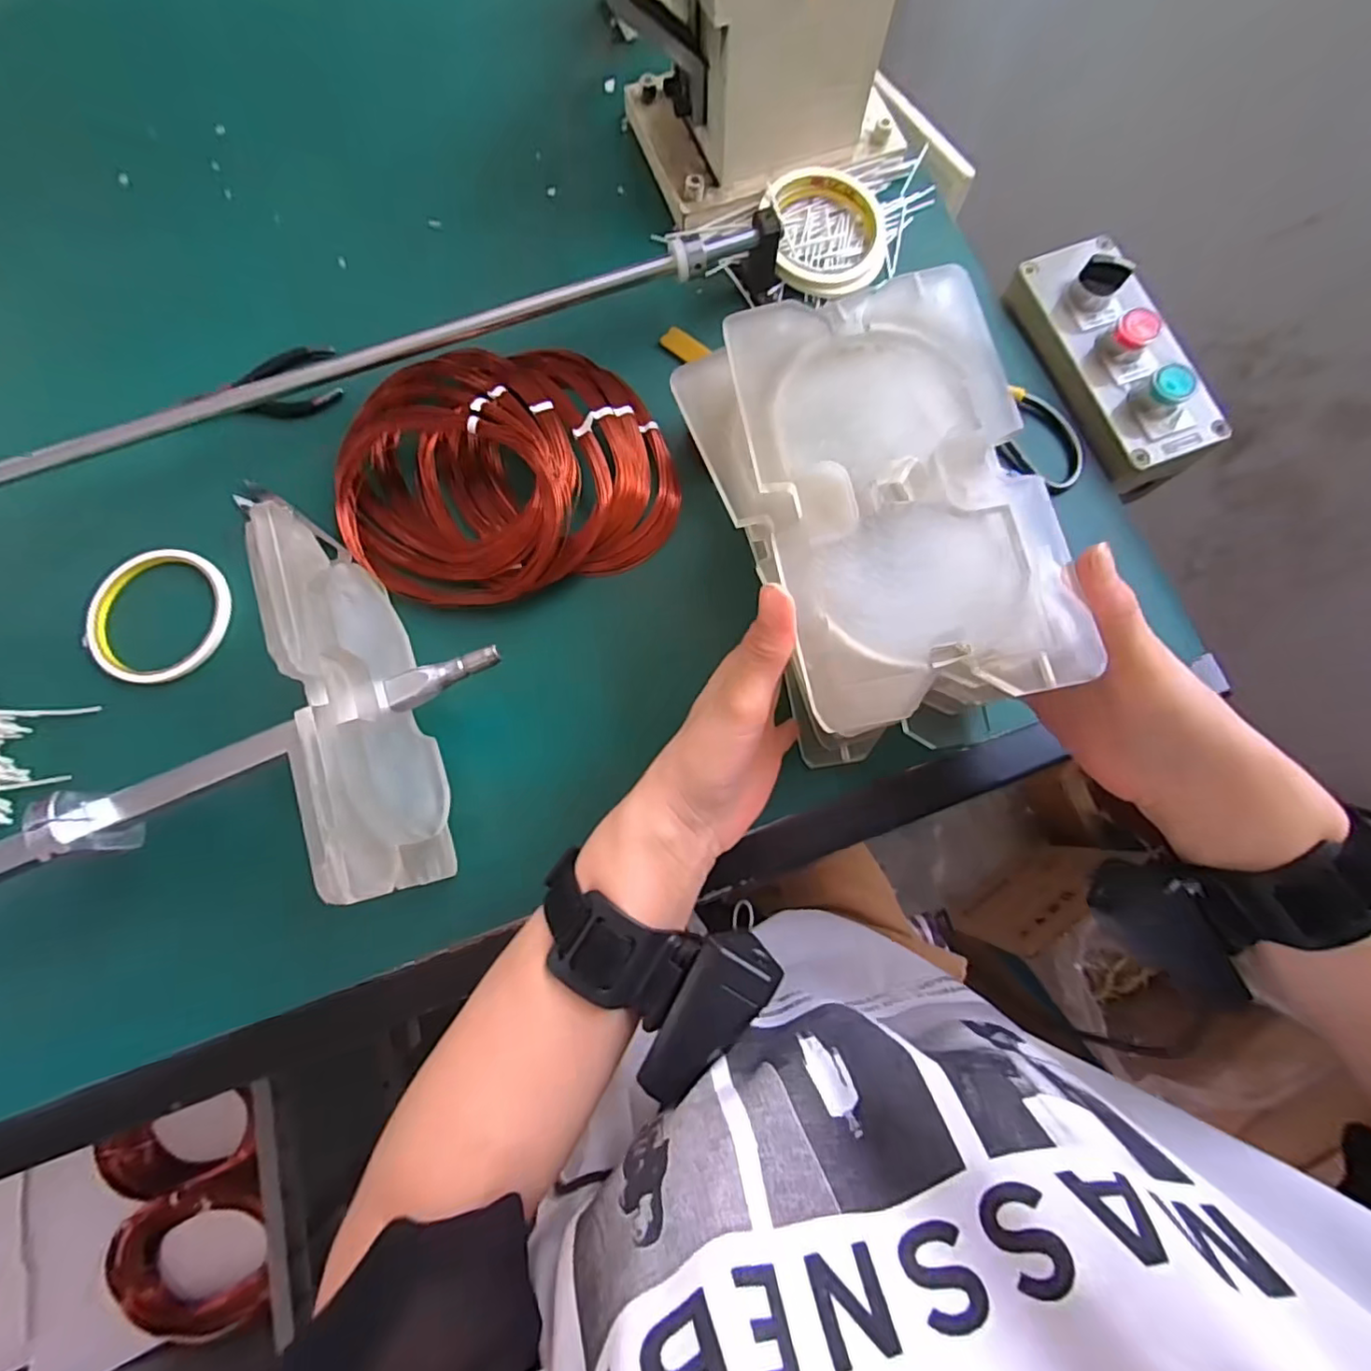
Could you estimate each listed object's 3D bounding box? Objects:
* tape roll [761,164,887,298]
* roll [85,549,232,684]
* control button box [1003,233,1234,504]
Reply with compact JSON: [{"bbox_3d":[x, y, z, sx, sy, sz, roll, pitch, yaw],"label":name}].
[{"bbox_3d":[0.103,-0.326,0.428,0.085,0.023,0.093,0,78,1],"label":"tape roll"},{"bbox_3d":[-0.341,-0.045,0.388,0.086,0.013,0.089,0,78,1],"label":"roll"},{"bbox_3d":[0.294,-0.228,0.407,0.082,0.060,0.177,-21,78,-3],"label":"control button box"}]

